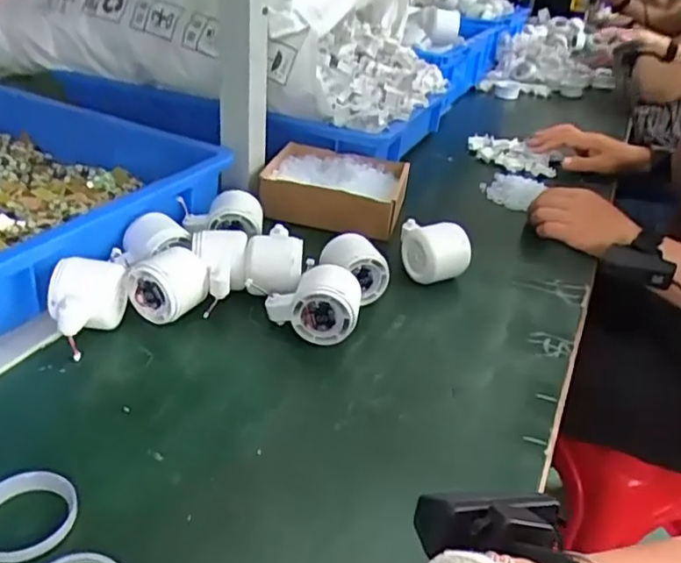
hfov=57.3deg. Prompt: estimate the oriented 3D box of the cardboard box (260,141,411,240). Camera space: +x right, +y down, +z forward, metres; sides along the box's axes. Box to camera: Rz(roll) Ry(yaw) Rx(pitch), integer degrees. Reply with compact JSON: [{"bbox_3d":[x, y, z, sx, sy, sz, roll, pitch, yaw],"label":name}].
[{"bbox_3d":[-0.007,-0.113,0.775,0.168,0.054,0.145,12,32,9],"label":"cardboard box"}]

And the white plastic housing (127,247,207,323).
[{"bbox_3d":[-0.154,0.003,0.567,0.058,0.057,0.050,20,34,21],"label":"white plastic housing"}]

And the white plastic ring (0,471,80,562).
[{"bbox_3d":[-0.190,0.143,0.379,0.062,0.014,0.053,-23,42,-38],"label":"white plastic ring"}]

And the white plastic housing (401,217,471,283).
[{"bbox_3d":[0.095,-0.036,0.653,0.059,0.059,0.074,-6,34,-19],"label":"white plastic housing"}]

